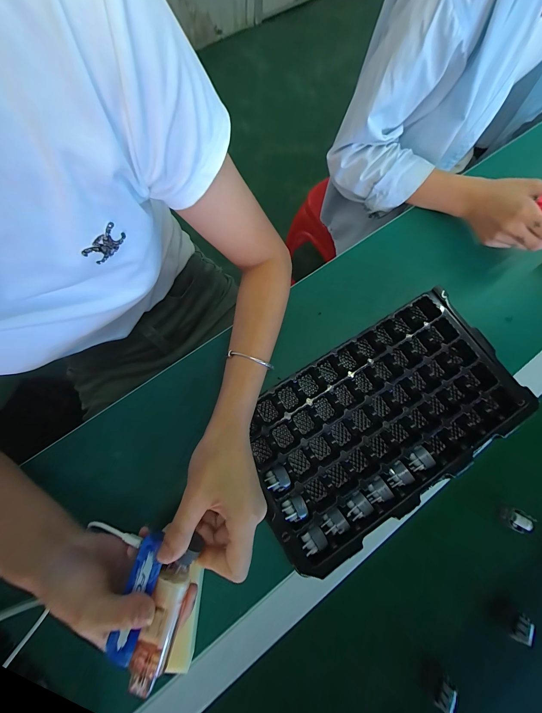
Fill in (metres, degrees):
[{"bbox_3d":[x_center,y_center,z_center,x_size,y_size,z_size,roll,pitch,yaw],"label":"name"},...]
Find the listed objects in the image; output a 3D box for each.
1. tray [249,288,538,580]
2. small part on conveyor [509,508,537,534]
[{"bbox_3d":[0.136,0.077,0.339,0.348,0.037,0.199,-32,79,-8],"label":"tray"},{"bbox_3d":[0.312,0.206,0.324,0.022,0.013,0.025,20,77,4],"label":"small part on conveyor"}]

